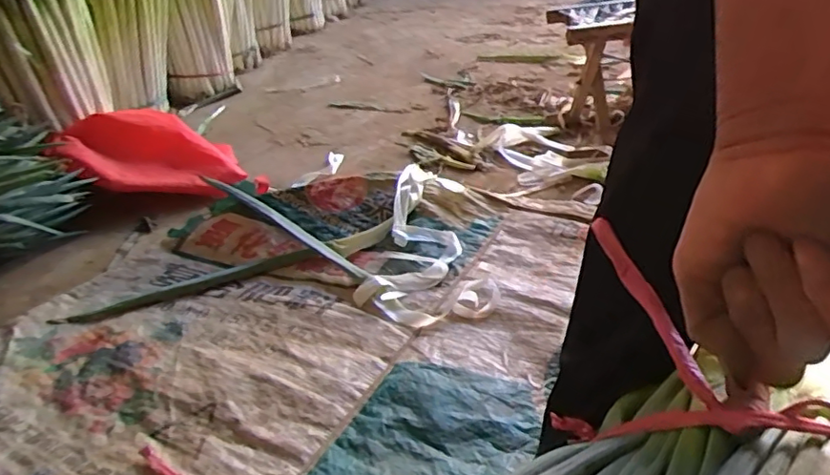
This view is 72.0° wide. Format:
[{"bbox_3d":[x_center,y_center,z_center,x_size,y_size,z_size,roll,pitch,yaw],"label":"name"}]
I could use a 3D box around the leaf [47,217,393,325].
[{"bbox_3d":[-0.268,0.050,0.861,0.488,0.014,0.048,-14,32,-13],"label":"leaf"}]

